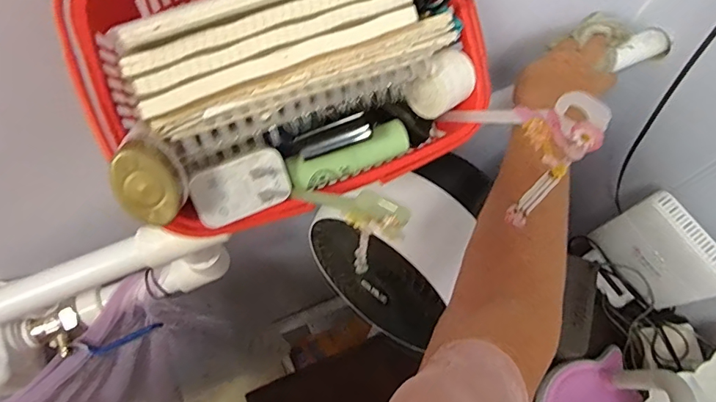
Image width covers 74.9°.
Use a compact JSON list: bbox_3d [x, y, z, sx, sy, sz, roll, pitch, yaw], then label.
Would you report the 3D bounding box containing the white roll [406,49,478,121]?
[{"bbox_3d":[0.053,-0.072,0.282,0.035,0.033,0.027,-36,73,-16],"label":"white roll"}]

